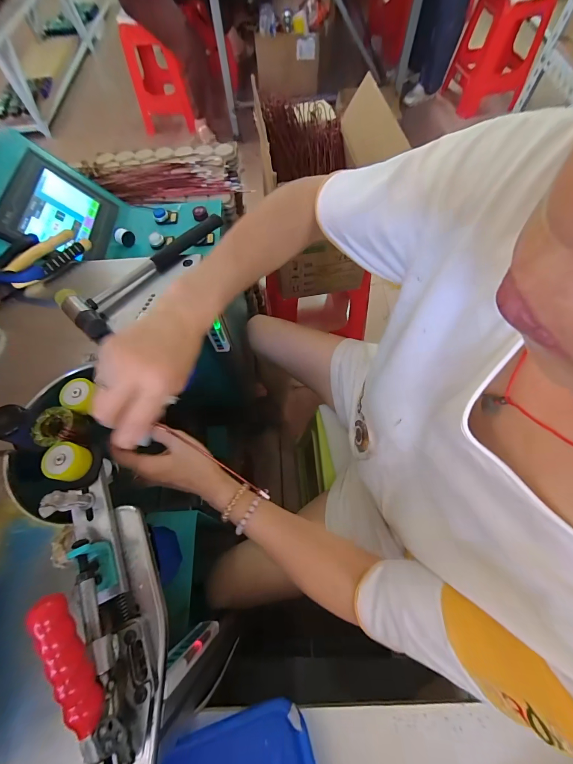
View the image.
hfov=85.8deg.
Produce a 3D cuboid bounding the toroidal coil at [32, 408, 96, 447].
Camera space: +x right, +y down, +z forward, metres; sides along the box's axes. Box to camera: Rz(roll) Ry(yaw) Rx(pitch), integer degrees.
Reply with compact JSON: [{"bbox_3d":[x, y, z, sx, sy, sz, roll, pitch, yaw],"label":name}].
[{"bbox_3d":[-0.233,0.050,0.325,0.041,0.034,0.037,-8,65,-1],"label":"toroidal coil"}]

